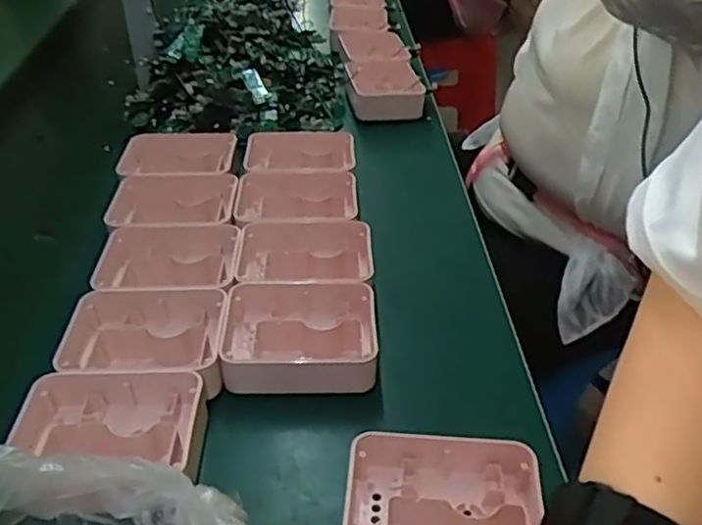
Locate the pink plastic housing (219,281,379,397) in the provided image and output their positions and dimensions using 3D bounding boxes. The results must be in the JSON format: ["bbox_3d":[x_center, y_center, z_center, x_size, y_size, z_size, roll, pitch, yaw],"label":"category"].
[{"bbox_3d":[-0.044,0.063,0.581,0.131,0.037,0.103,-2,38,-2],"label":"pink plastic housing"}]

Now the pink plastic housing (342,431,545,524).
[{"bbox_3d":[0.061,0.169,0.457,0.132,0.040,0.104,3,38,4],"label":"pink plastic housing"}]

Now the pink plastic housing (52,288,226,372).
[{"bbox_3d":[-0.174,0.071,0.574,0.139,0.044,0.105,-7,39,-10],"label":"pink plastic housing"}]

